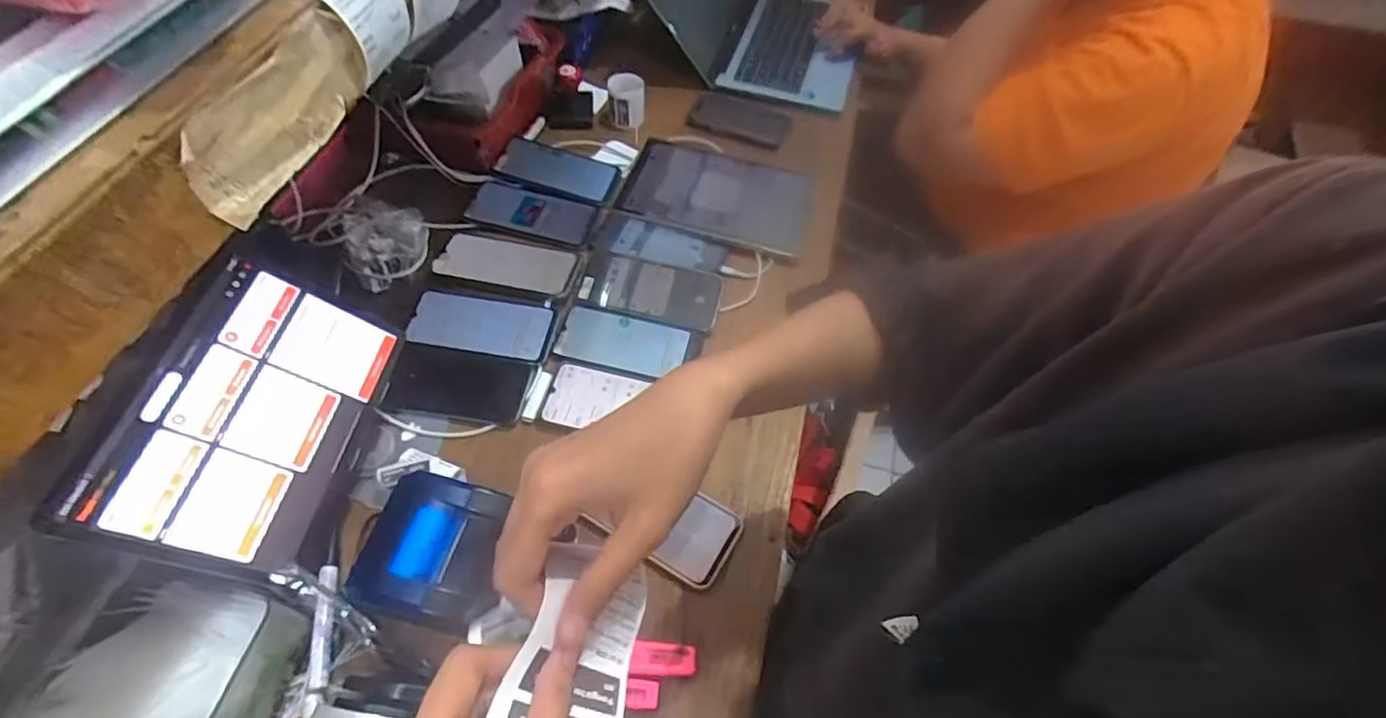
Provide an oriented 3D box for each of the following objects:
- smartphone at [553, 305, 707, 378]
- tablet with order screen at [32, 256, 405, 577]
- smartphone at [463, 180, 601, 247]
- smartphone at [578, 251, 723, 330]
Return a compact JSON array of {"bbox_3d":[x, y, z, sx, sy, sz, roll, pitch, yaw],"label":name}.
[{"bbox_3d":[-0.072,-0.018,0.705,0.159,0.015,0.072,10,57,4],"label":"smartphone"},{"bbox_3d":[-0.366,0.044,0.512,0.162,0.019,0.238,34,52,-32],"label":"tablet with order screen"},{"bbox_3d":[-0.207,-0.190,0.798,0.162,0.014,0.075,12,57,4],"label":"smartphone"},{"bbox_3d":[-0.050,-0.086,0.733,0.163,0.010,0.080,14,57,6],"label":"smartphone"}]

